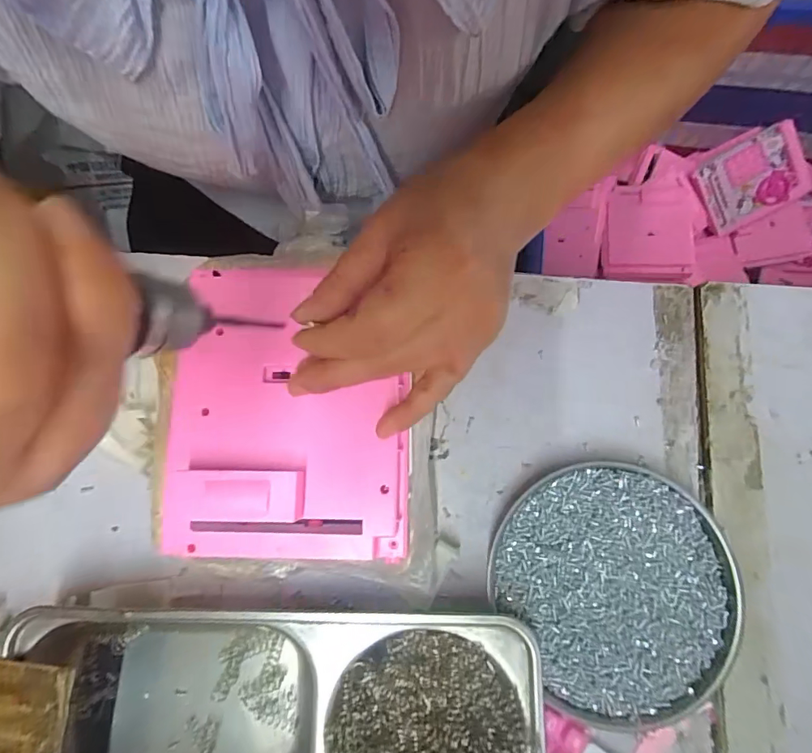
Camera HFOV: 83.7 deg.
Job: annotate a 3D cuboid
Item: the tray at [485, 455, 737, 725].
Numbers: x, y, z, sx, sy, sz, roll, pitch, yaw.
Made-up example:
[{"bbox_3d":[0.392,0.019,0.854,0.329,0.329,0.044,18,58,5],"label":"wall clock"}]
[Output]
[{"bbox_3d":[0.119,0.117,0.256,0.125,0.022,0.132,0,79,2],"label":"tray"}]

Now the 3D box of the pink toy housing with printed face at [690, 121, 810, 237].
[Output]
[{"bbox_3d":[0.588,-0.341,0.781,0.163,0.043,0.140,-26,95,10],"label":"pink toy housing with printed face"}]

